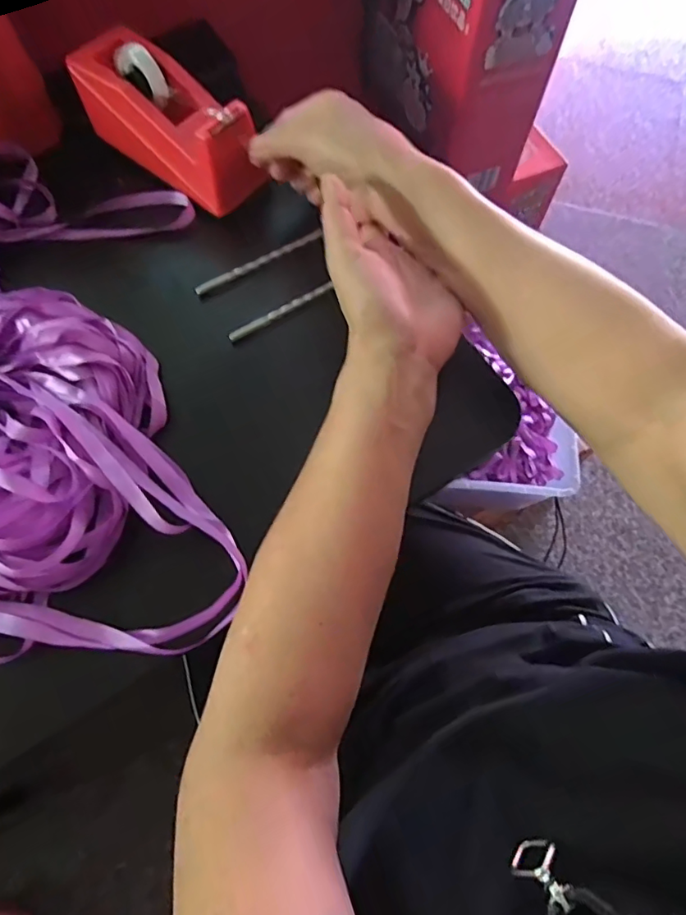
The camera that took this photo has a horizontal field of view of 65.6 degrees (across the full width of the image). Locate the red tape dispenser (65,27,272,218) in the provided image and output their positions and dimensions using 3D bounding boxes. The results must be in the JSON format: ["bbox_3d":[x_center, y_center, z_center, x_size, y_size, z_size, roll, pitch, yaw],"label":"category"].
[{"bbox_3d":[-0.135,-0.262,0.410,0.159,0.062,0.061,41,73,14],"label":"red tape dispenser"}]

